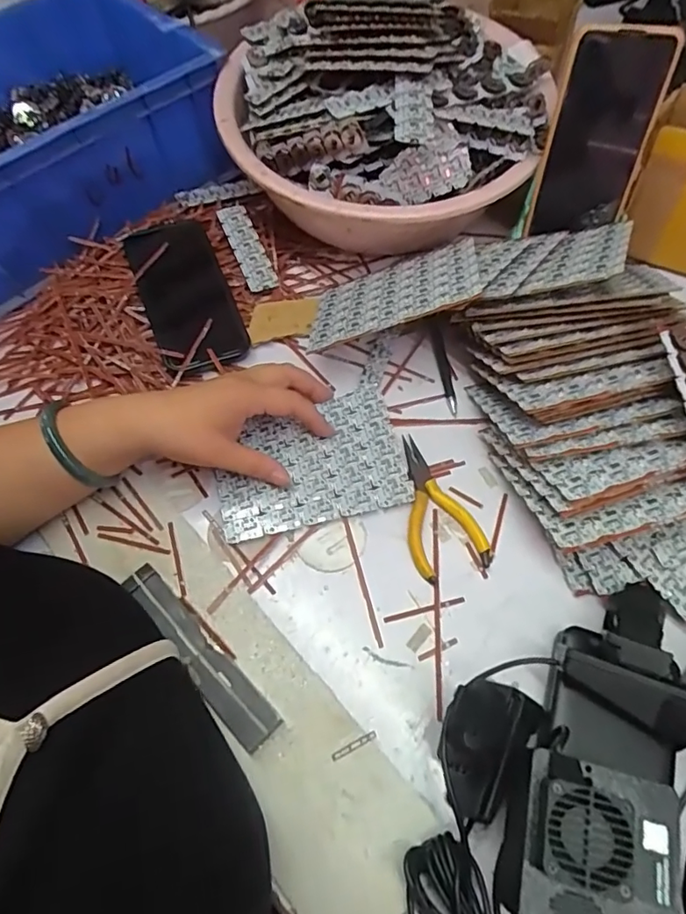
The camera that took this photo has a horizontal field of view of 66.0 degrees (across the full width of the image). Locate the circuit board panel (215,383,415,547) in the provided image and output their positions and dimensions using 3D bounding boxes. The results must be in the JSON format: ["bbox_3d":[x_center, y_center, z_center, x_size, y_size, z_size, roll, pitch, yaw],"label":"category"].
[{"bbox_3d":[-0.028,0.003,0.434,0.149,0.006,0.110,-13,63,-4],"label":"circuit board panel"}]

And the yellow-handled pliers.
[{"bbox_3d":[0.068,0.035,0.411,0.056,0.007,0.117,-16,63,-5],"label":"yellow-handled pliers"}]

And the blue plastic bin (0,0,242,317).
[{"bbox_3d":[-0.325,-0.356,0.562,0.325,0.116,0.304,-38,67,-15],"label":"blue plastic bin"}]

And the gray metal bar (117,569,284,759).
[{"bbox_3d":[-0.096,0.128,0.349,0.140,0.022,0.026,41,71,21],"label":"gray metal bar"}]

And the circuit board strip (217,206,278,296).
[{"bbox_3d":[-0.097,-0.212,0.534,0.029,0.005,0.105,-23,74,-6],"label":"circuit board strip"}]

